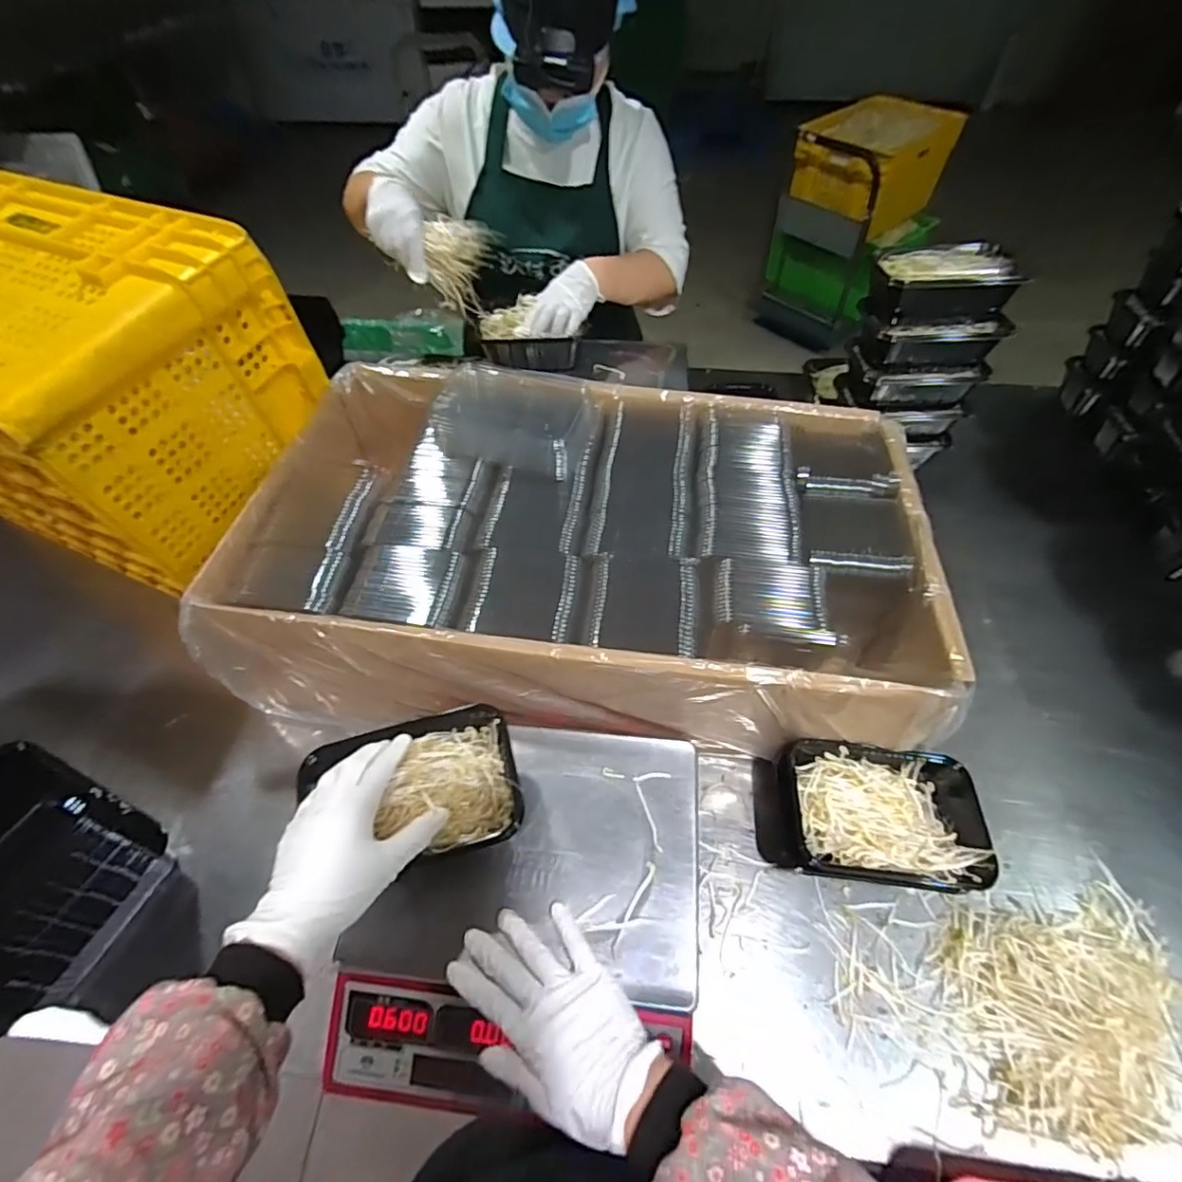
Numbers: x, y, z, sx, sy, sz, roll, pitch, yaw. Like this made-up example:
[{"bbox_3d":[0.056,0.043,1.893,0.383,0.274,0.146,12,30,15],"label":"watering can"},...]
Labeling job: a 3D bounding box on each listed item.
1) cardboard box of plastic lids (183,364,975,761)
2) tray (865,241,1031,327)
[{"bbox_3d":[-0.011,-0.065,0.698,0.755,0.173,0.445,6,54,5],"label":"cardboard box of plastic lids"},{"bbox_3d":[0.470,-0.414,0.770,0.170,0.061,0.099,1,54,2],"label":"tray"}]

